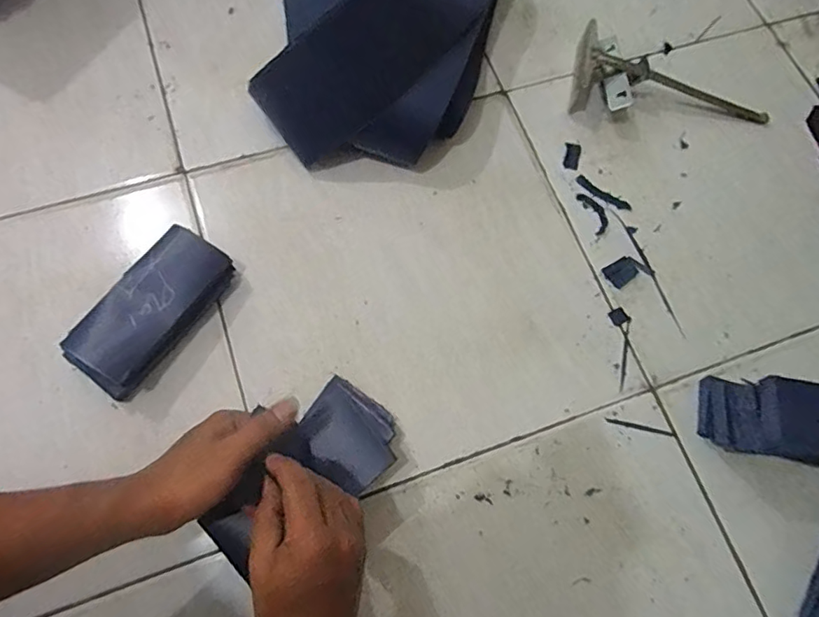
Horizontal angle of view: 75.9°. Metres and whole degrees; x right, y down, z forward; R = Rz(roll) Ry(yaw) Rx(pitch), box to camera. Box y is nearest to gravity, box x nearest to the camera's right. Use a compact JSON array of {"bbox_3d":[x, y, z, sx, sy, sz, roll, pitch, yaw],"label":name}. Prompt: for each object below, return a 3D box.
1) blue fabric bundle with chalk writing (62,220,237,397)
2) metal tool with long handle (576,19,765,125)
[{"bbox_3d":[-0.255,0.001,0.525,0.080,0.047,0.168,37,74,10],"label":"blue fabric bundle with chalk writing"},{"bbox_3d":[0.320,-0.261,0.645,0.247,0.048,0.104,24,72,6],"label":"metal tool with long handle"}]

